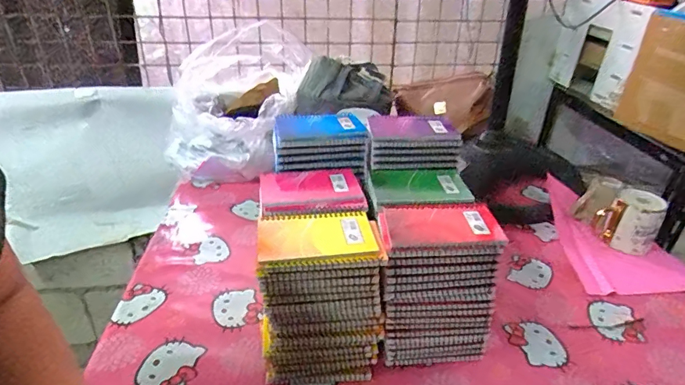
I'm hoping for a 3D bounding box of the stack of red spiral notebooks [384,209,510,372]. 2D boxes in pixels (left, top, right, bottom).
[{"bbox_3d":[0.115,0.124,0.581,0.140,0.197,0.096,-1,29,-4],"label":"stack of red spiral notebooks"}]

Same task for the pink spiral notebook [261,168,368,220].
[{"bbox_3d":[-0.042,0.001,0.598,0.134,0.017,0.117,-4,30,-9],"label":"pink spiral notebook"}]

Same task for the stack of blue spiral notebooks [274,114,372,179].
[{"bbox_3d":[-0.032,-0.075,0.677,0.141,0.059,0.104,-2,29,-6],"label":"stack of blue spiral notebooks"}]

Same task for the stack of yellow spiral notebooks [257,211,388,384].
[{"bbox_3d":[-0.029,0.131,0.556,0.141,0.201,0.100,-4,30,-9],"label":"stack of yellow spiral notebooks"}]

